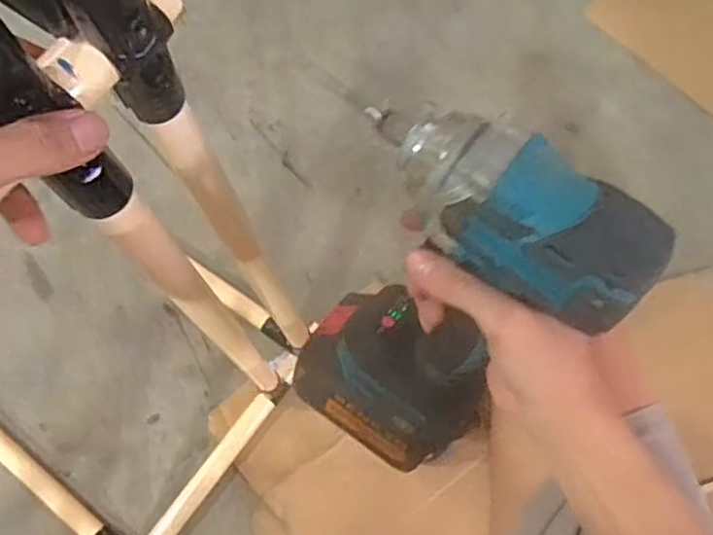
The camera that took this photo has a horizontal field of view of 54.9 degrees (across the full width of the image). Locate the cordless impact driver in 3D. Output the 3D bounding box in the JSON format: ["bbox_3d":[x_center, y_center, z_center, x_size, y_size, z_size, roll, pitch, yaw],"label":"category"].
[{"bbox_3d":[0.042,0.022,0.397,0.076,0.239,0.134,-27,71,-32],"label":"cordless impact driver"}]

